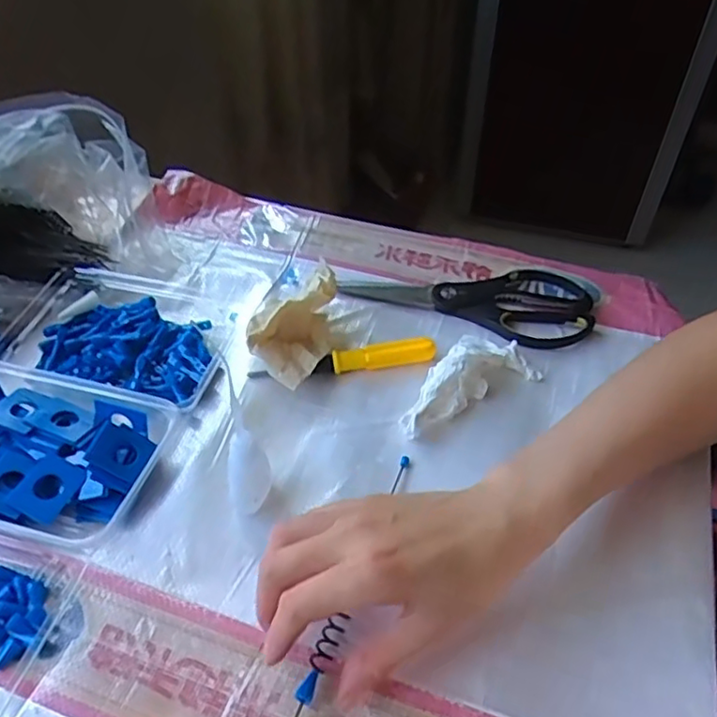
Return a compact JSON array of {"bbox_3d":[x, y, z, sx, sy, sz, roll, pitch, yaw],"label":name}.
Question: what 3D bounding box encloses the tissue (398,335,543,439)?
[{"bbox_3d":[0.084,0.021,0.459,0.062,0.032,0.115,27,52,22],"label":"tissue"}]

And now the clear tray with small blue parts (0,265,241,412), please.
[{"bbox_3d":[-0.196,-0.022,0.503,0.183,0.033,0.113,10,47,8],"label":"clear tray with small blue parts"}]

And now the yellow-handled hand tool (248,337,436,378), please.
[{"bbox_3d":[-0.010,0.002,0.484,0.142,0.019,0.014,-8,47,-8],"label":"yellow-handled hand tool"}]

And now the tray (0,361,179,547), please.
[{"bbox_3d":[-0.217,0.063,0.416,0.155,0.034,0.111,14,48,12],"label":"tray"}]

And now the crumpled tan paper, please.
[{"bbox_3d":[-0.051,-0.028,0.489,0.065,0.057,0.113,0,47,-1],"label":"crumpled tan paper"}]

